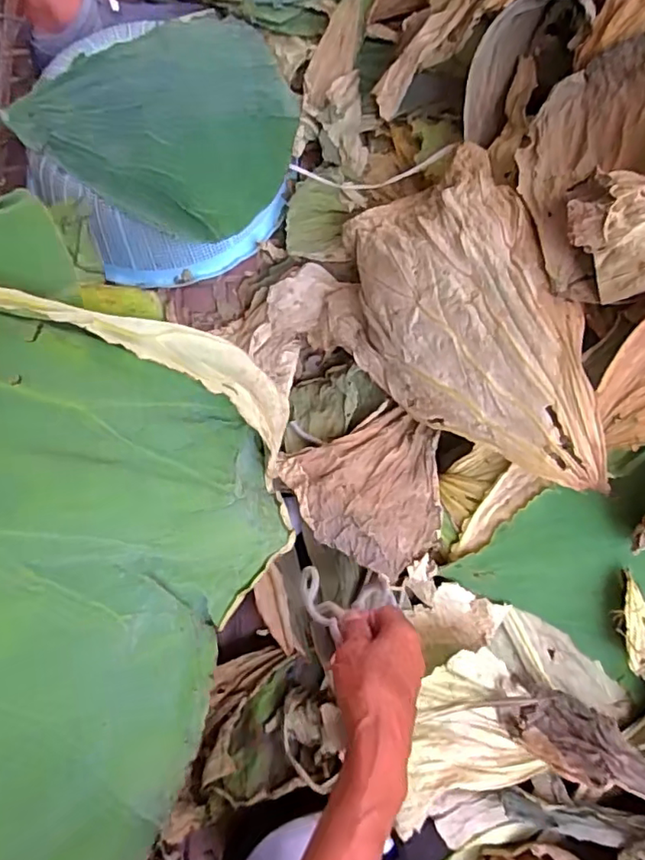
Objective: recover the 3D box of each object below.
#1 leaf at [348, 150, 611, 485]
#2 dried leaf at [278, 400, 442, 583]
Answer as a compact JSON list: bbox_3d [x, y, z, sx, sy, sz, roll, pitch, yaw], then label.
[{"bbox_3d":[0.132,-0.086,0.581,0.214,0.060,0.337,-29,80,35],"label":"leaf"},{"bbox_3d":[0.056,0.062,0.594,0.170,0.040,0.154,-24,66,-30],"label":"dried leaf"}]

